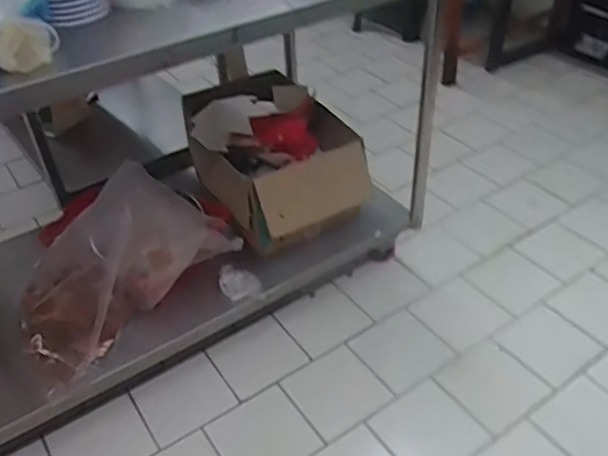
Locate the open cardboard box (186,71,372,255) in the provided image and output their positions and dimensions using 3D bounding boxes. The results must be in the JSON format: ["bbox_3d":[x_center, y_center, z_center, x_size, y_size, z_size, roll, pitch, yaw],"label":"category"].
[{"bbox_3d":[-0.098,-0.195,1.514,0.356,0.233,0.439,-21,44,-20],"label":"open cardboard box"}]

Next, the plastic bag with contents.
[{"bbox_3d":[-0.367,0.068,1.197,0.433,0.368,0.165,-29,47,-27],"label":"plastic bag with contents"}]

